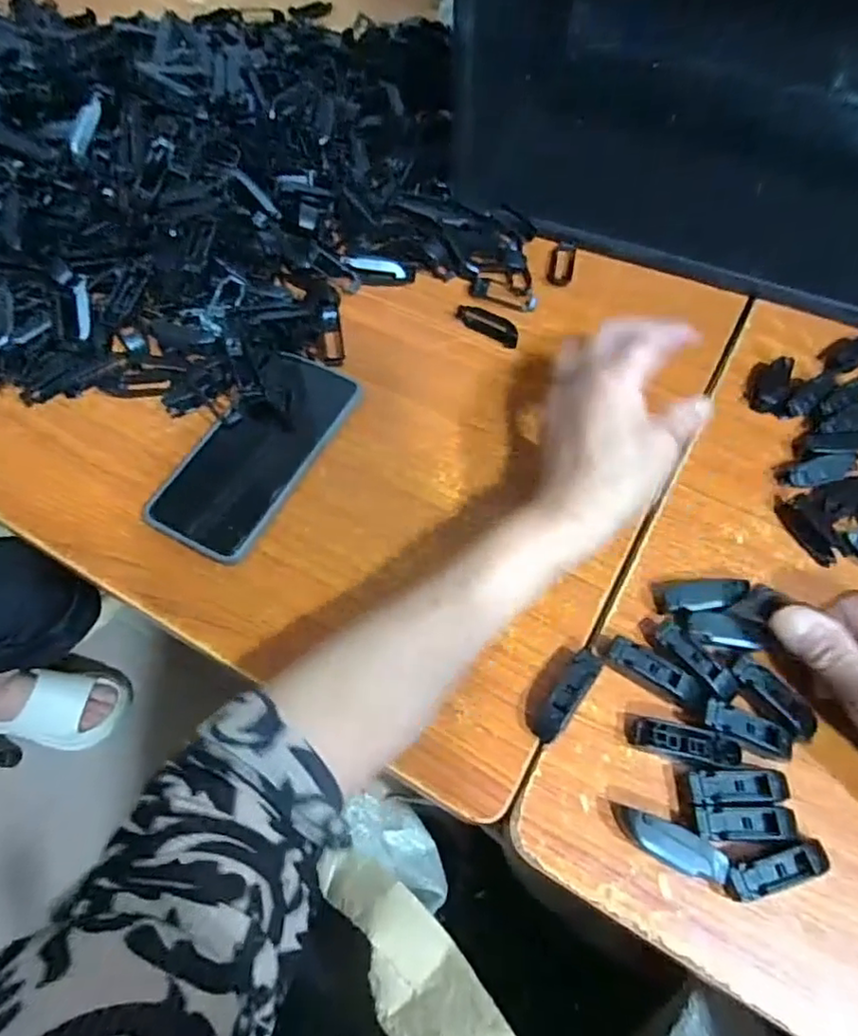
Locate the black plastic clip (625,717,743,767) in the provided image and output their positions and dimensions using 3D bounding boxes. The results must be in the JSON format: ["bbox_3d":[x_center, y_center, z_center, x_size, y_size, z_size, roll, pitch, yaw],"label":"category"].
[{"bbox_3d":[0.140,0.123,0.337,0.056,0.012,0.016,14,62,7],"label":"black plastic clip"}]

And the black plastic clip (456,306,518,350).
[{"bbox_3d":[0.047,-0.155,0.488,0.056,0.011,0.014,35,67,17],"label":"black plastic clip"}]

